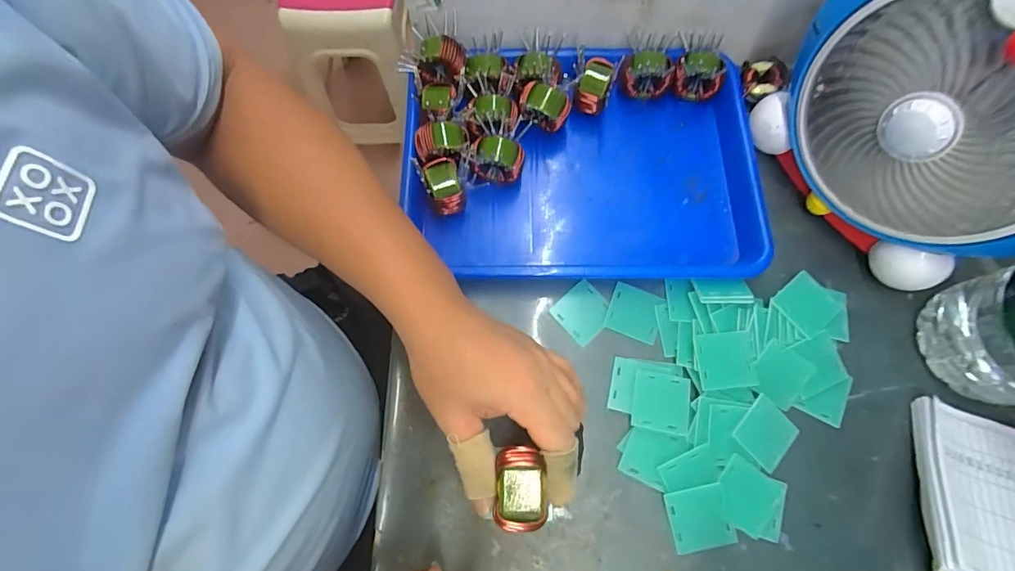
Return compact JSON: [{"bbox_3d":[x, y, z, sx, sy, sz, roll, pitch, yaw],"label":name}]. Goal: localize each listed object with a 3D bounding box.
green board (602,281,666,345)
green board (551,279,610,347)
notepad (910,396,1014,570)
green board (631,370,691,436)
[{"bbox_3d":[0.114,0.024,0.416,0.045,0.004,0.045,19,73,6],"label":"green board"},{"bbox_3d":[0.068,0.024,0.416,0.046,0.004,0.043,-41,76,-12],"label":"green board"},{"bbox_3d":[0.370,0.162,0.352,0.103,0.012,0.132,17,58,6],"label":"notepad"},{"bbox_3d":[0.127,0.097,0.386,0.045,0.006,0.047,10,72,3],"label":"green board"}]

